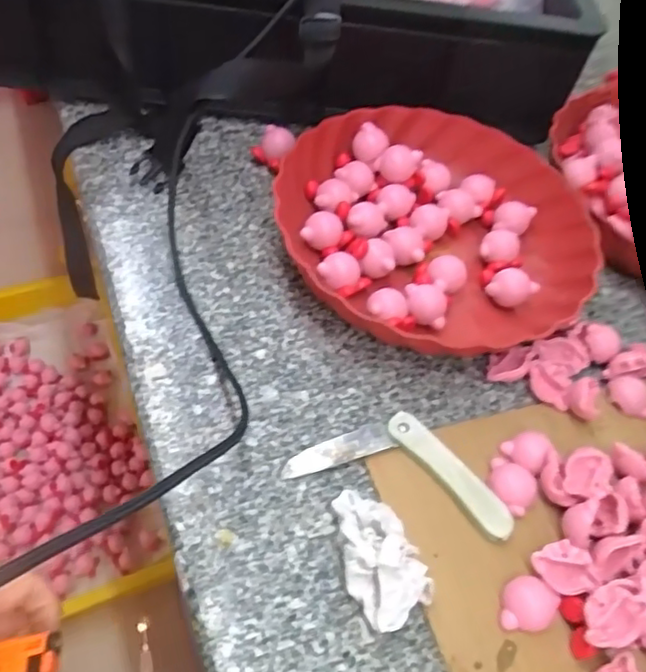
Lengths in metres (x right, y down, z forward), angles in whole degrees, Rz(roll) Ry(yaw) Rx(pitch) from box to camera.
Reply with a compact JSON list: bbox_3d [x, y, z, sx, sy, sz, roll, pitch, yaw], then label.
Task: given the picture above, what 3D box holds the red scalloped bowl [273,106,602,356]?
[{"bbox_3d":[0.088,-0.087,0.501,0.241,0.058,0.220,5,54,-7],"label":"red scalloped bowl"}]

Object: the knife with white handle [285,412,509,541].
[{"bbox_3d":[0.051,0.077,0.395,0.135,0.008,0.059,18,53,2],"label":"knife with white handle"}]

